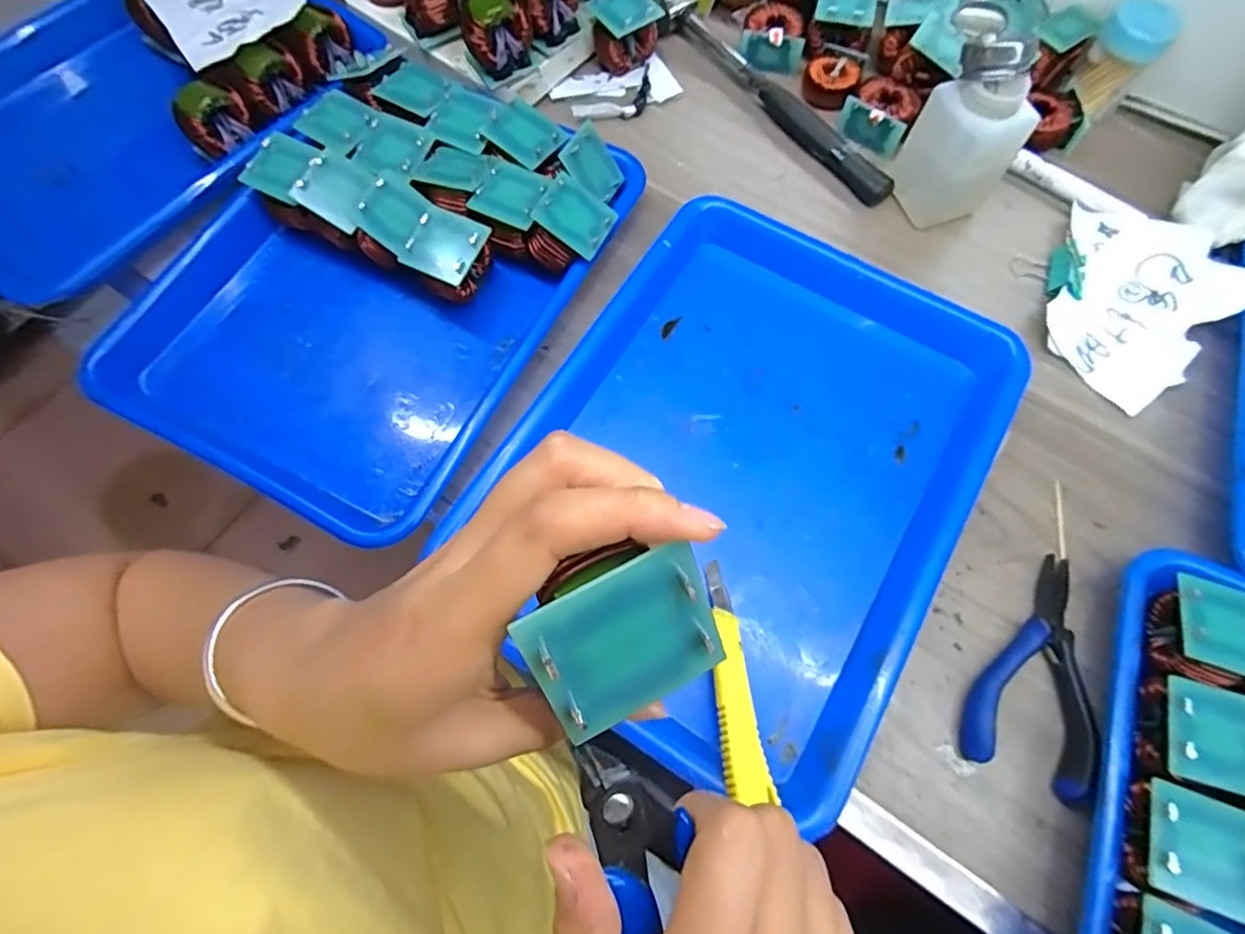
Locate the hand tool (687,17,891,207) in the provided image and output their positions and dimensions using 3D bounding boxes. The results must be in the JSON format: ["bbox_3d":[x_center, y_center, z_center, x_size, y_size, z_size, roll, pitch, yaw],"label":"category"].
[{"bbox_3d":[0.126,-0.293,0.479,0.019,0.019,0.237,-34,73,-12],"label":"hand tool"}]

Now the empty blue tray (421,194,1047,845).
[{"bbox_3d":[0.070,-0.006,0.366,0.258,0.034,0.335,31,73,11],"label":"empty blue tray"}]

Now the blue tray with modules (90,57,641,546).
[{"bbox_3d":[-0.164,-0.134,0.404,0.243,0.052,0.332,31,73,11],"label":"blue tray with modules"}]

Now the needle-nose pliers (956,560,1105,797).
[{"bbox_3d":[0.229,0.107,0.327,0.061,0.017,0.123,21,71,8],"label":"needle-nose pliers"}]

